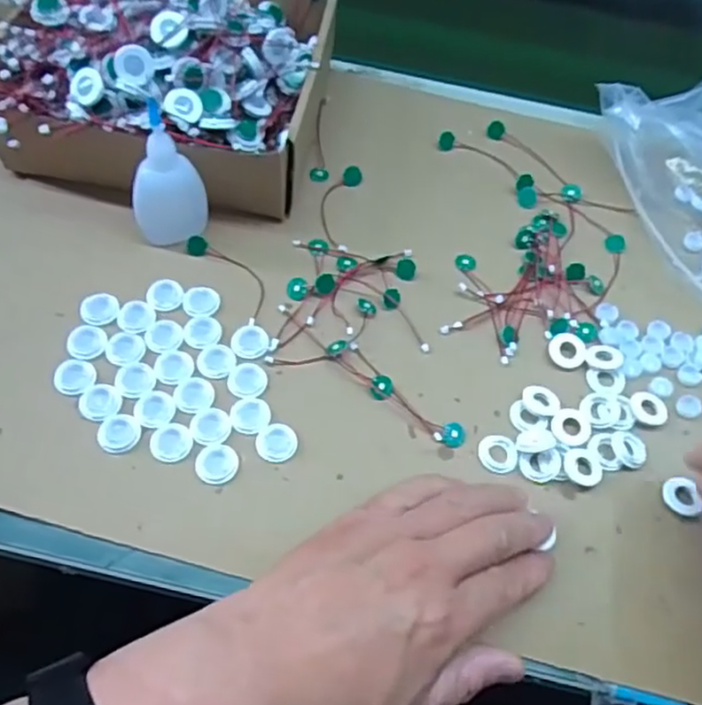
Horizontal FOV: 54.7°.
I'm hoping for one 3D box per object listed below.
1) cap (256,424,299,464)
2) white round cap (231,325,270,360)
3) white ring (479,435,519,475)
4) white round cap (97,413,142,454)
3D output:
[{"bbox_3d":[-0.042,0.051,0.387,0.023,0.004,0.023,2,59,-4],"label":"cap"},{"bbox_3d":[-0.063,-0.007,0.421,0.022,0.004,0.023,2,59,-4],"label":"white round cap"},{"bbox_3d":[0.087,0.059,0.398,0.023,0.004,0.023,2,59,-4],"label":"white ring"},{"bbox_3d":[-0.131,0.045,0.381,0.022,0.004,0.023,2,59,-4],"label":"white round cap"}]

